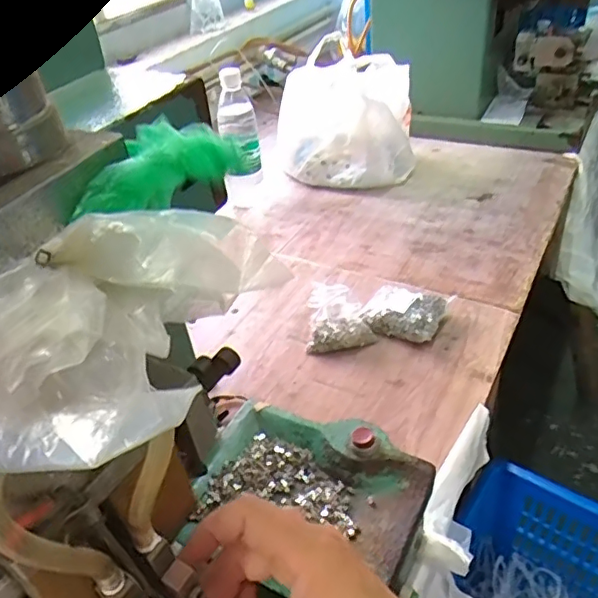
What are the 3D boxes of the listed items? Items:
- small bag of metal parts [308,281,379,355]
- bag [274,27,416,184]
[{"bbox_3d":[0.051,0.024,0.676,0.082,0.073,0.056,-1,40,8],"label":"small bag of metal parts"},{"bbox_3d":[0.076,-0.298,0.951,0.233,0.208,0.139,-5,39,3],"label":"bag"}]

